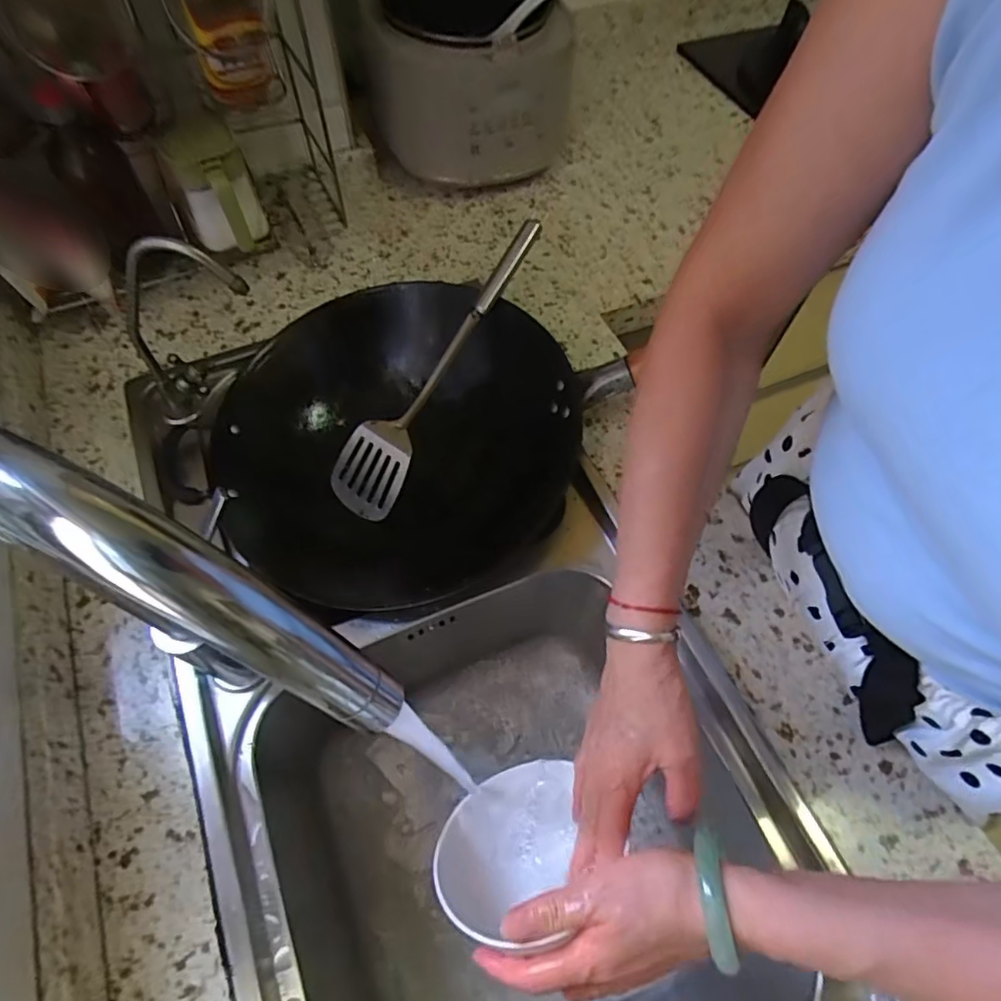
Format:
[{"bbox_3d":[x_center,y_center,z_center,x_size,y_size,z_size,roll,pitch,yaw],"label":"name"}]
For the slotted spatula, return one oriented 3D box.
[{"bbox_3d":[-0.063,-0.136,0.605,0.075,0.028,0.342,34,90,16],"label":"slotted spatula"}]

